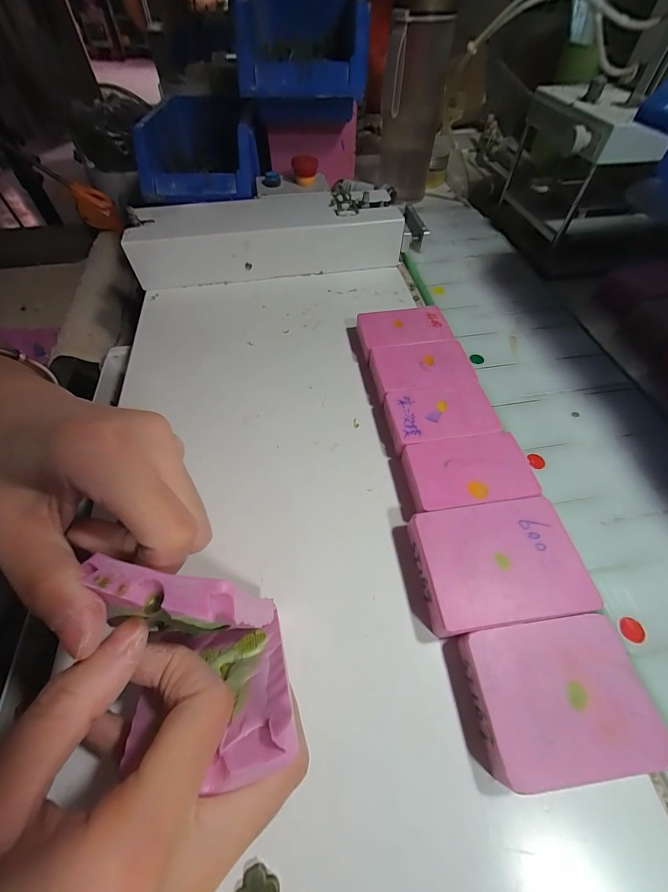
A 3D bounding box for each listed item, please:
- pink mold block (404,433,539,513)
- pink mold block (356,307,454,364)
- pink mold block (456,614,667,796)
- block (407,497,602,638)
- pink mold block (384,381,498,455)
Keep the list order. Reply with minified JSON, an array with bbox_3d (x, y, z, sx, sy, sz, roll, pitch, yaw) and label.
[{"bbox_3d":[0.078,0.017,0.203,0.068,0.016,0.043,-5,56,-5],"label":"pink mold block"},{"bbox_3d":[0.054,-0.090,0.276,0.069,0.016,0.044,-7,56,-6],"label":"pink mold block"},{"bbox_3d":[0.094,0.106,0.145,0.067,0.015,0.053,-5,56,-5],"label":"pink mold block"},{"bbox_3d":[0.081,0.060,0.174,0.080,0.019,0.056,-6,56,-5],"label":"block"},{"bbox_3d":[0.070,-0.018,0.227,0.067,0.017,0.043,-10,57,-4],"label":"pink mold block"}]

